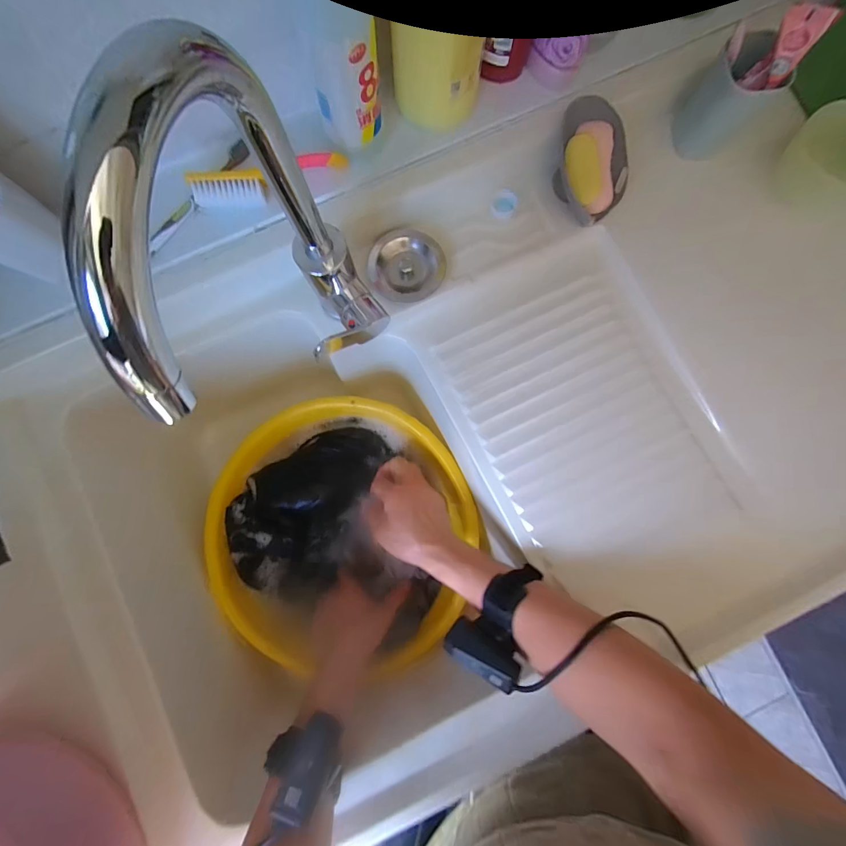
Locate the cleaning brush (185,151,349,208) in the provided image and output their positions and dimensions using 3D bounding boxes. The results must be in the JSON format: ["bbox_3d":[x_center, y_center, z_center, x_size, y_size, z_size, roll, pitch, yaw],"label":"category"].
[{"bbox_3d":[-0.153,-0.247,0.400,0.153,0.030,0.021,-12,84,-2],"label":"cleaning brush"}]

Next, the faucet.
[{"bbox_3d":[-0.077,-0.085,0.259,0.073,0.278,0.185,1,84,0],"label":"faucet"}]

